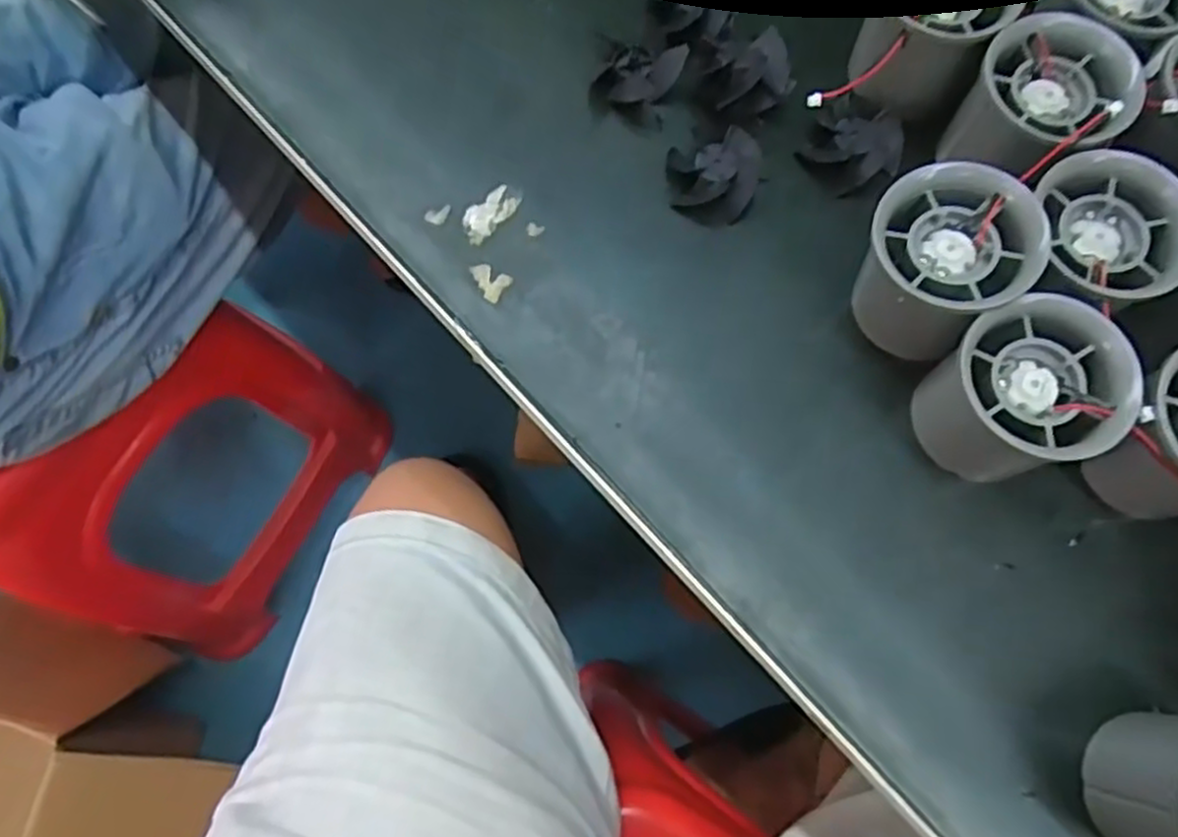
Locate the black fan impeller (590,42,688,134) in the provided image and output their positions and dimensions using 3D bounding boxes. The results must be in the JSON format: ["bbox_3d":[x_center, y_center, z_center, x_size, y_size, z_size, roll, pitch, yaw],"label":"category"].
[{"bbox_3d":[0.021,-0.149,0.334,0.036,0.020,0.032,22,74,7],"label":"black fan impeller"}]

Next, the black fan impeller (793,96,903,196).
[{"bbox_3d":[0.113,-0.114,0.322,0.037,0.015,0.034,39,76,11],"label":"black fan impeller"}]

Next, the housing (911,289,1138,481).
[{"bbox_3d":[0.151,-0.007,0.270,0.053,0.056,0.055,0,72,0],"label":"housing"}]

